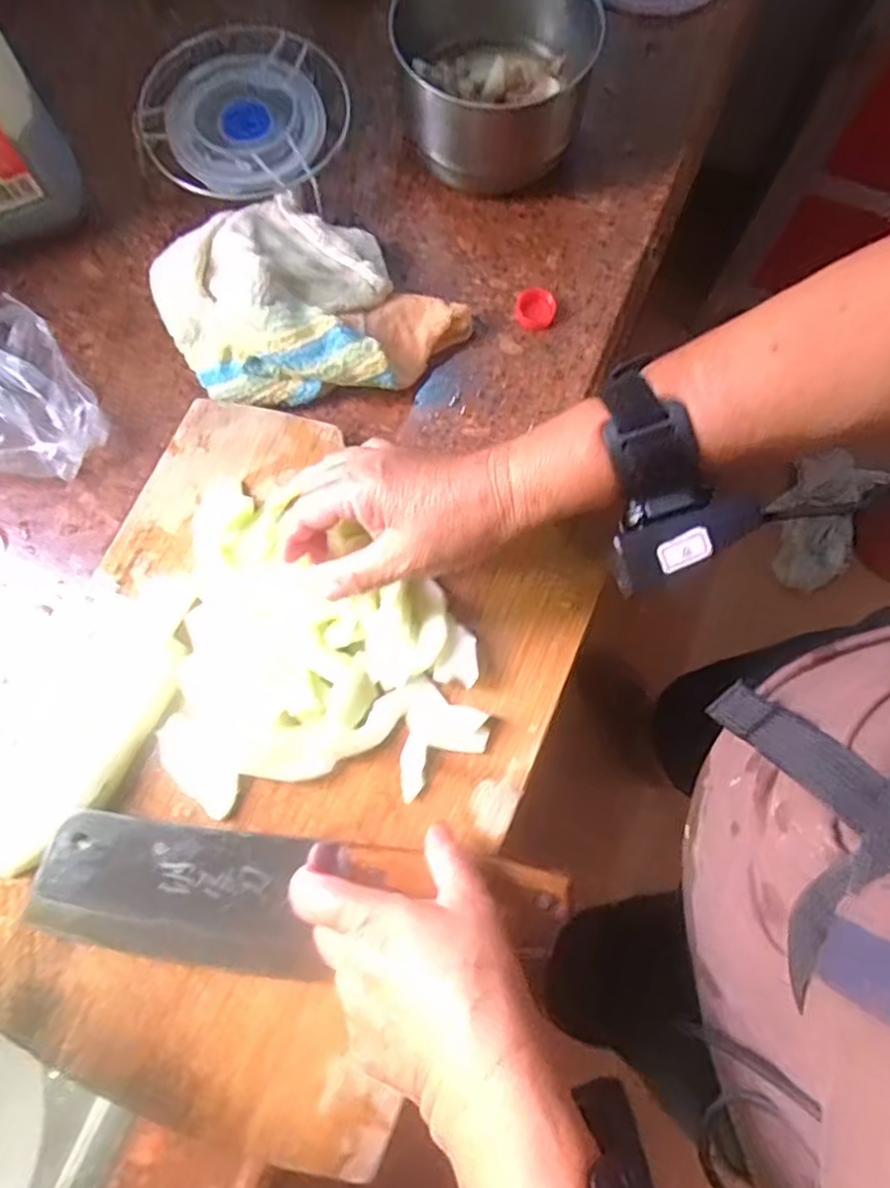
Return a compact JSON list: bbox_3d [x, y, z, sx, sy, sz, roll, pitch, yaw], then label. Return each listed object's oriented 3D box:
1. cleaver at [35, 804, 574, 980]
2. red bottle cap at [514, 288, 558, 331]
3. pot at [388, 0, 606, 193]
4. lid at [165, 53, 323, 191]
[{"bbox_3d":[-0.077,0.163,0.368,0.279,0.022,0.078,1,75,2],"label":"cleaver"},{"bbox_3d":[0.066,-0.207,0.501,0.029,0.011,0.029,0,75,-1],"label":"red bottle cap"},{"bbox_3d":[0.034,-0.369,0.496,0.135,0.098,0.145,0,75,-1],"label":"pot"},{"bbox_3d":[-0.136,-0.330,0.487,0.110,0.025,0.097,-30,84,-3],"label":"lid"}]

